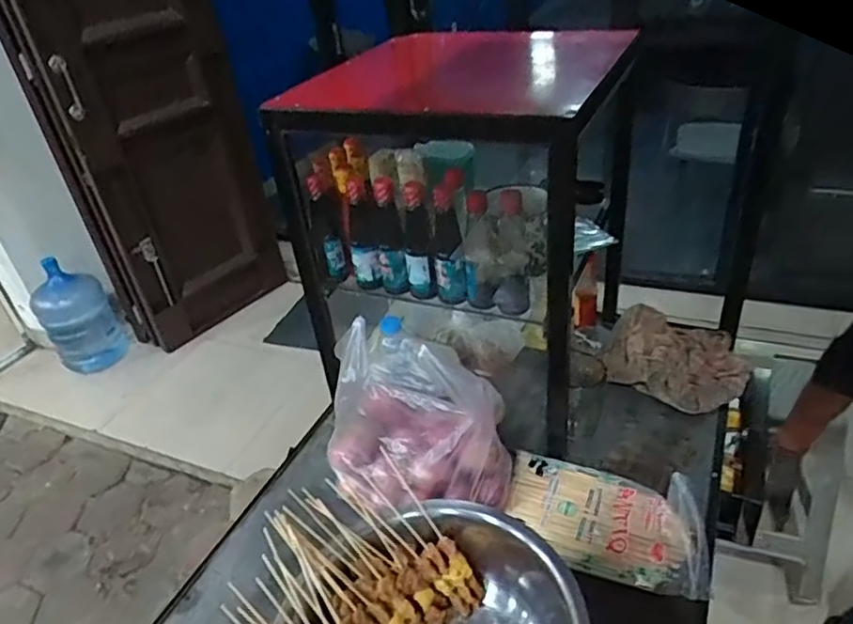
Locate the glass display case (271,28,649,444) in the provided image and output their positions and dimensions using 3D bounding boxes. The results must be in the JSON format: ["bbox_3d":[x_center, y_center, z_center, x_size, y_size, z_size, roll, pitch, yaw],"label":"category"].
[{"bbox_3d":[0.078,-0.120,0.942,0.379,0.481,0.398,13,39,27],"label":"glass display case"}]

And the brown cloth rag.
[{"bbox_3d":[0.414,0.069,1.035,0.223,0.040,0.191,24,45,37],"label":"brown cloth rag"}]

